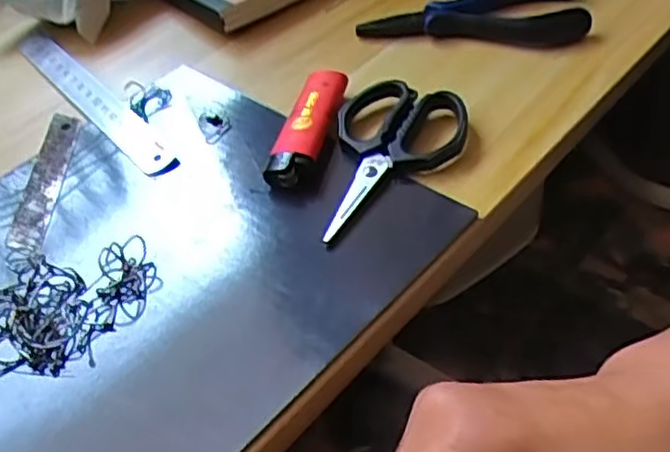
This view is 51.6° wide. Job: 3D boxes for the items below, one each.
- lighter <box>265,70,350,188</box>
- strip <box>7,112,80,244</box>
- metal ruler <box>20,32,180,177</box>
[{"bbox_3d":[-0.014,-0.047,0.331,0.023,0.015,0.073,5,47,16],"label":"lighter"},{"bbox_3d":[-0.141,-0.025,0.339,0.020,0.004,0.094,-8,44,3],"label":"strip"},{"bbox_3d":[-0.136,-0.070,0.382,0.021,0.004,0.167,-40,54,-17],"label":"metal ruler"}]

